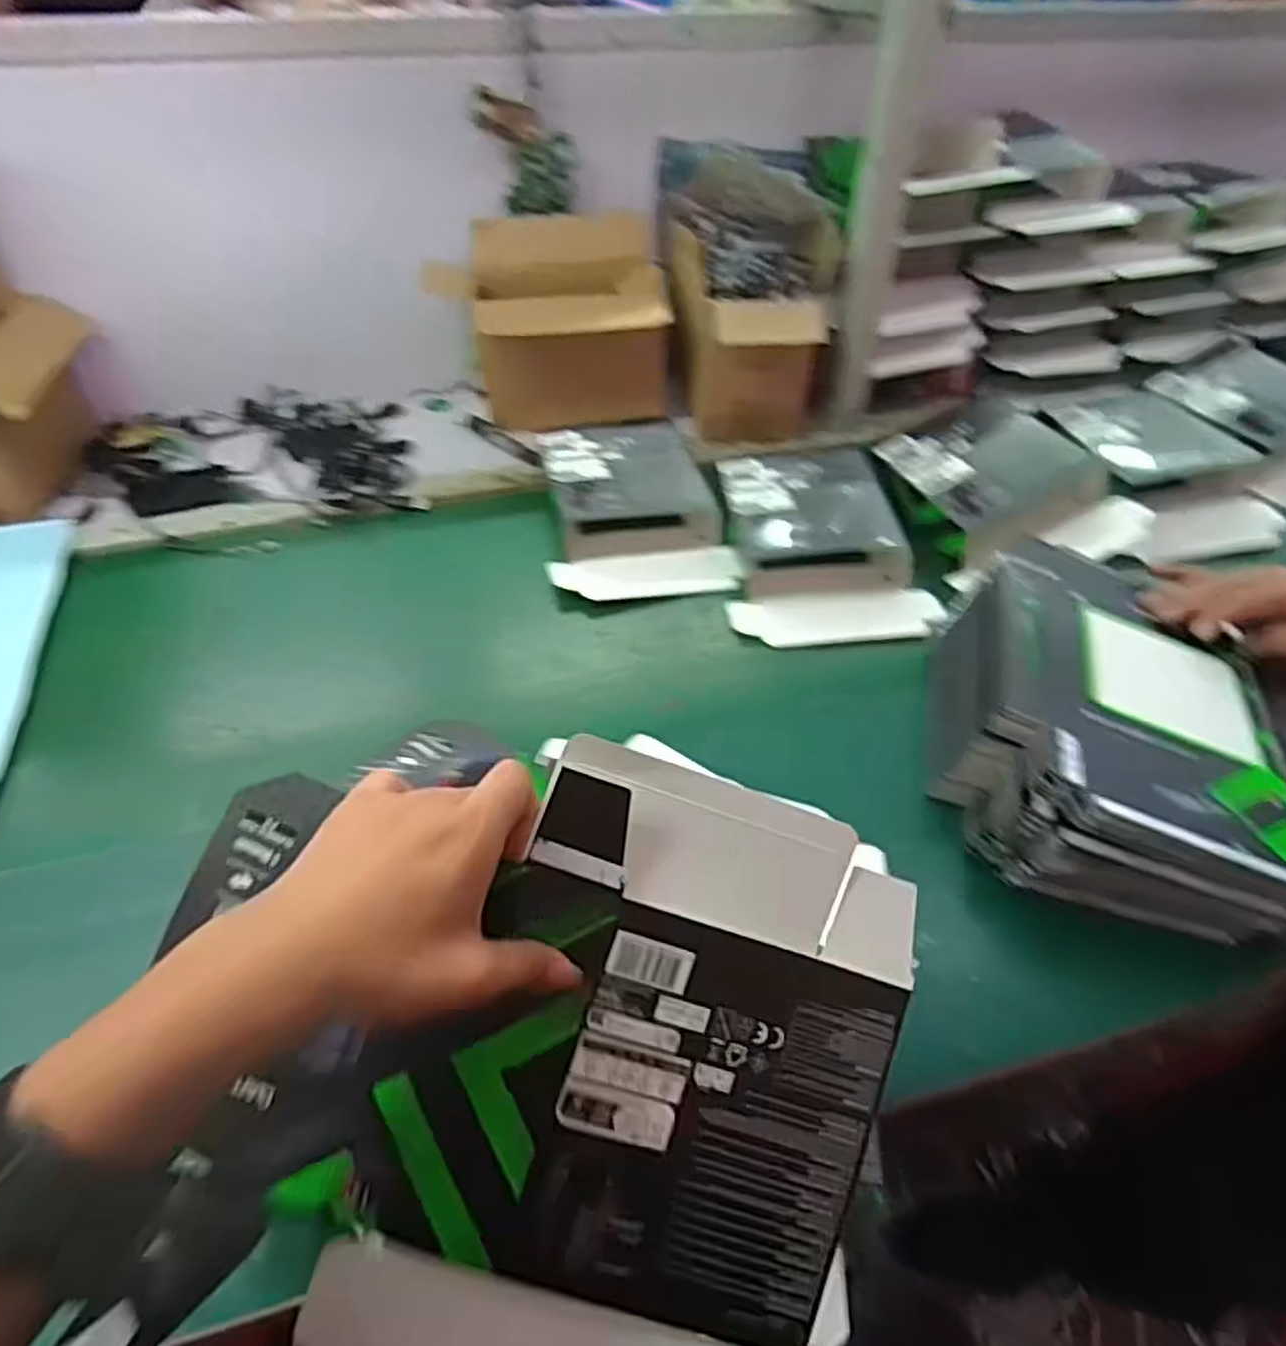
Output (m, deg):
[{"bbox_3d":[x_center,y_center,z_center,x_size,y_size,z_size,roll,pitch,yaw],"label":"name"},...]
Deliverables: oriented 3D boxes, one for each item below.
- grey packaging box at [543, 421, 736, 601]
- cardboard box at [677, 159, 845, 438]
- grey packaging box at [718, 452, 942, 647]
[{"bbox_3d":[-0.011,-0.179,0.849,0.184,0.066,0.242,-7,44,-7],"label":"grey packaging box"},{"bbox_3d":[0.128,-0.442,0.971,0.181,0.255,0.239,1,44,1],"label":"cardboard box"},{"bbox_3d":[0.174,-0.134,0.801,0.192,0.068,0.246,-4,44,-4],"label":"grey packaging box"}]

